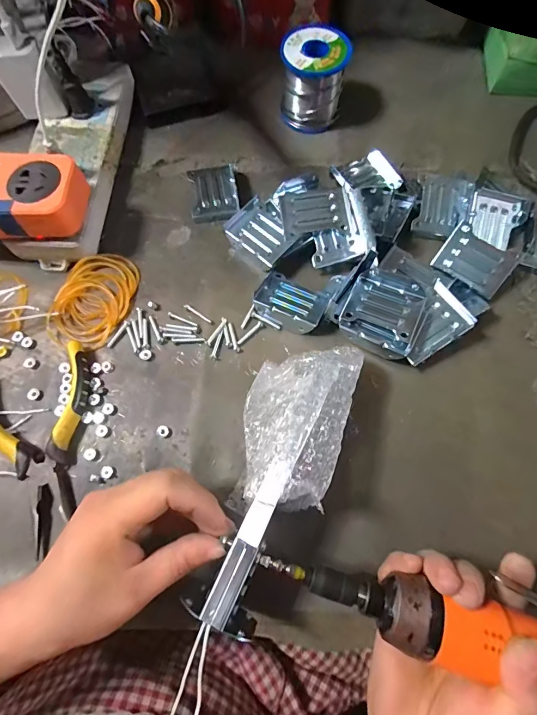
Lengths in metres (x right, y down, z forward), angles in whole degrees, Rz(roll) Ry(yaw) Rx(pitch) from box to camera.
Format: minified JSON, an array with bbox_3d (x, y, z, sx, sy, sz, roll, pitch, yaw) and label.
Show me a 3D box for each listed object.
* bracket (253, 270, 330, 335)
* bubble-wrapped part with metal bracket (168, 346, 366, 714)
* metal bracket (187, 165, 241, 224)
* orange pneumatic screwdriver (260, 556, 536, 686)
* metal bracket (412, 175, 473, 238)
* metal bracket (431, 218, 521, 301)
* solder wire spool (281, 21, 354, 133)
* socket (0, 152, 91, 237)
[{"bbox_3d":[0.019,-0.049,0.323,0.061,0.019,0.042,32,75,11],"label":"bracket"},{"bbox_3d":[-0.002,0.083,0.239,0.069,0.037,0.215,22,66,8],"label":"bubble-wrapped part with metal bracket"},{"bbox_3d":[-0.054,-0.163,0.373,0.045,0.010,0.059,-8,72,-2],"label":"metal bracket"},{"bbox_3d":[0.121,0.151,0.207,0.251,0.033,0.038,15,73,5],"label":"orange pneumatic screwdriver"},{"bbox_3d":[0.160,-0.140,0.352,0.046,0.013,0.057,11,89,4],"label":"metal bracket"},{"bbox_3d":[0.178,-0.083,0.327,0.058,0.006,0.042,36,104,10],"label":"metal bracket"},{"bbox_3d":[0.045,-0.283,0.383,0.064,0.062,0.062,9,72,4],"label":"solder wire spool"},{"bbox_3d":[-0.214,-0.135,0.309,0.126,0.030,0.066,-1,72,1],"label":"socket"}]

